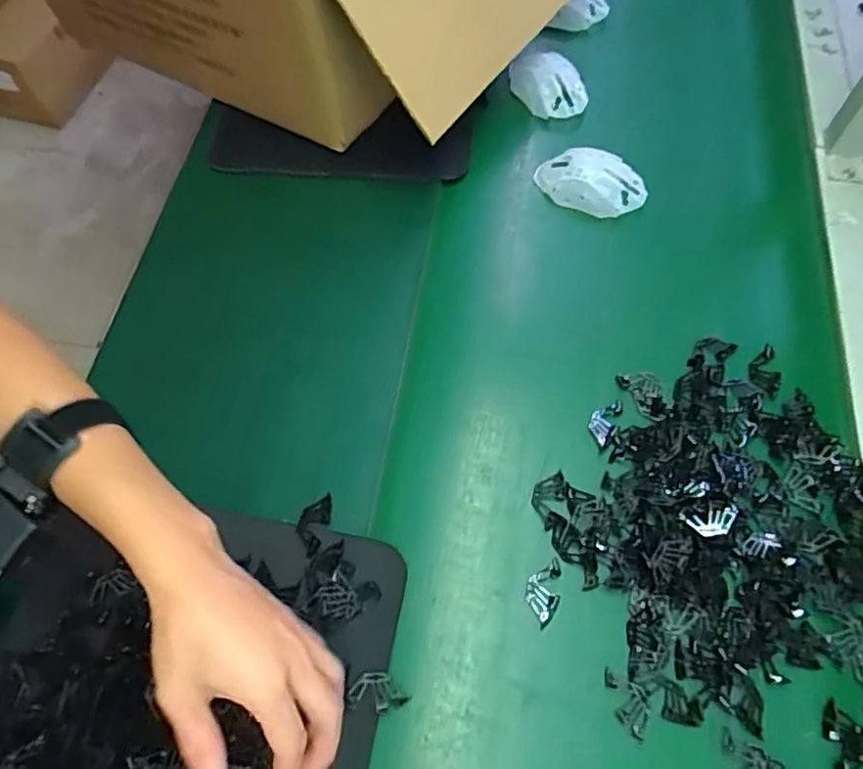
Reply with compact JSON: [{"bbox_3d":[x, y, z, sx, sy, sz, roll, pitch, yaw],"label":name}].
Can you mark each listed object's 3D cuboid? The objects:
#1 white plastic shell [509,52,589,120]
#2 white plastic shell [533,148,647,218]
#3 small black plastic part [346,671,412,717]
[{"bbox_3d":[0.137,-0.352,0.716,0.064,0.041,0.091,-33,68,-13],"label":"white plastic shell"},{"bbox_3d":[0.170,-0.216,0.647,0.115,0.037,0.058,16,66,9],"label":"white plastic shell"},{"bbox_3d":[-0.038,0.225,0.441,0.046,0.008,0.027,23,62,-13],"label":"small black plastic part"}]

